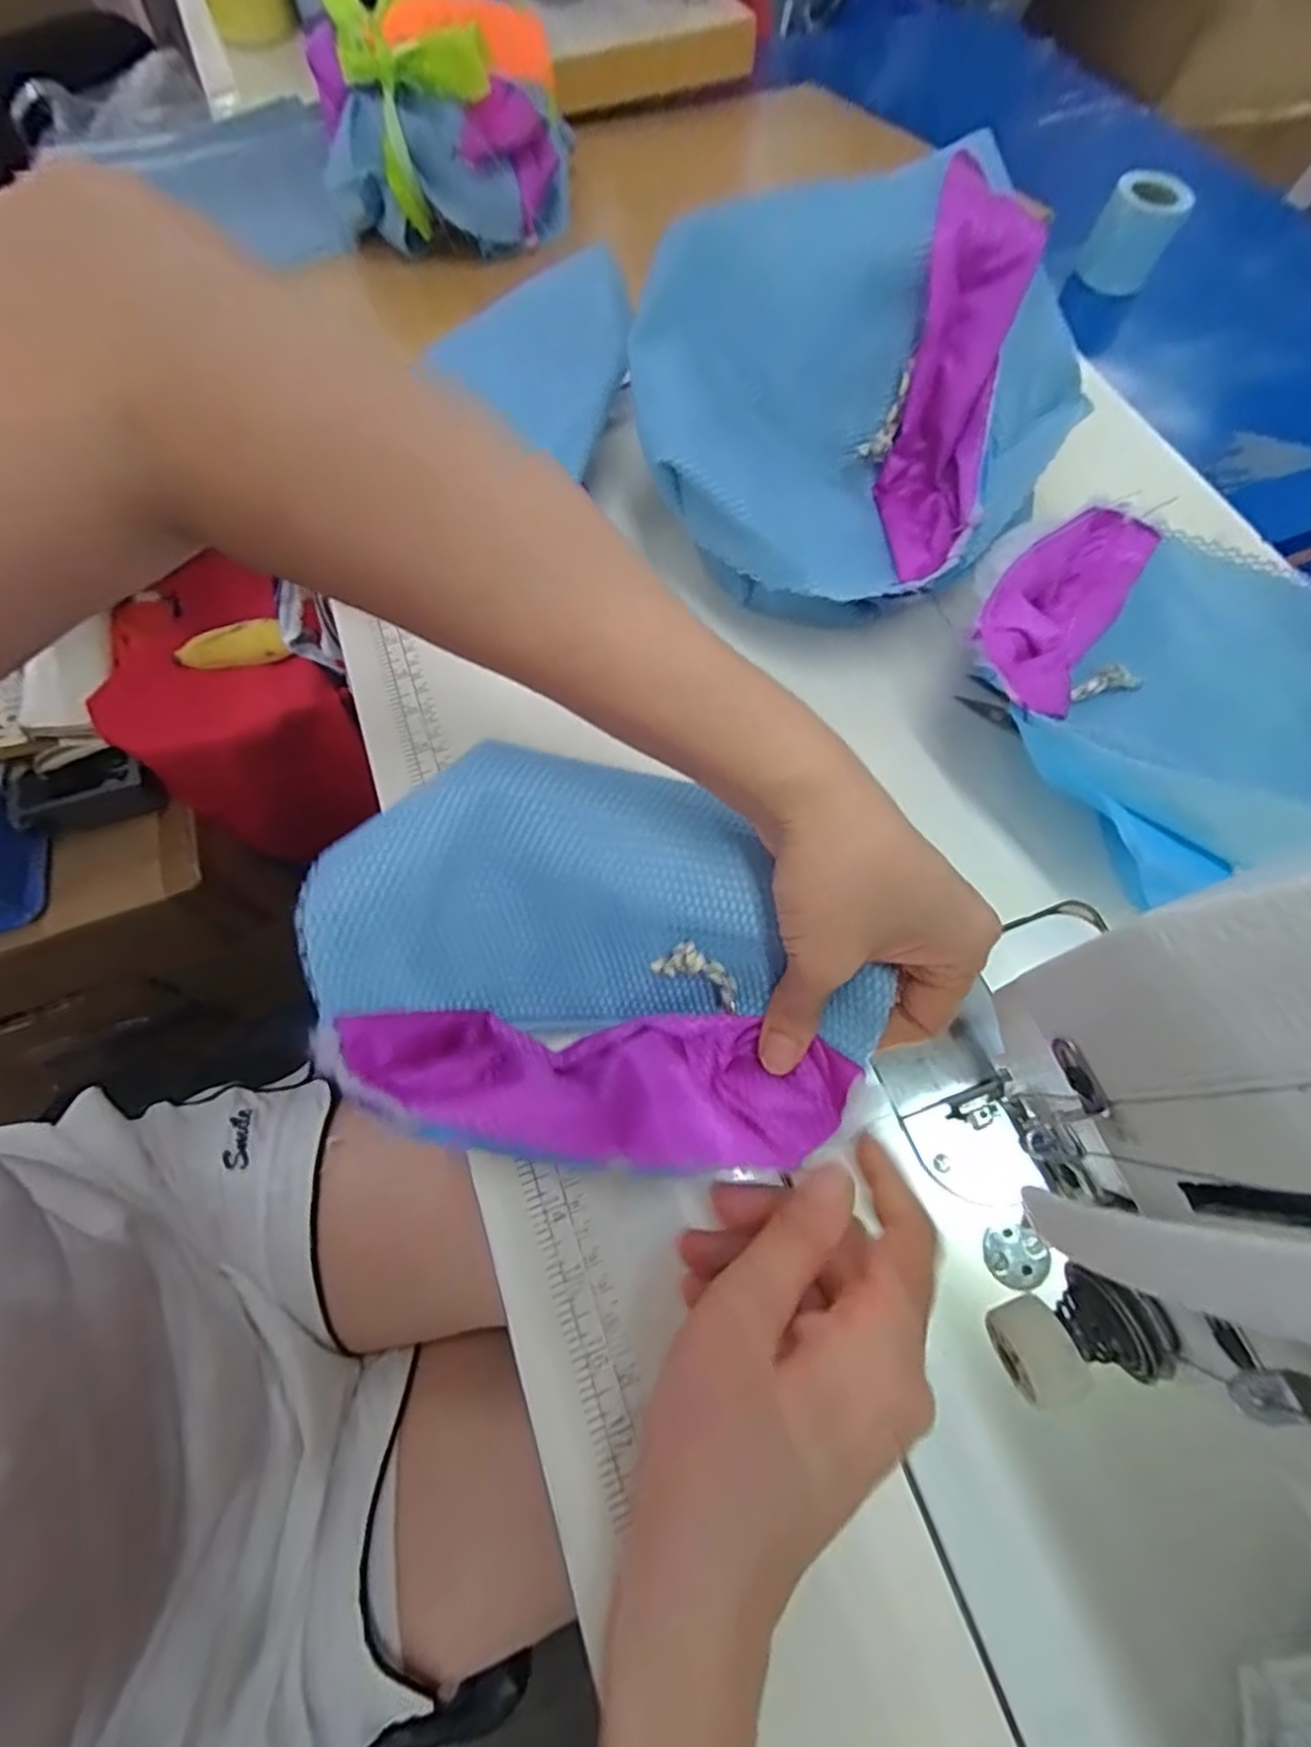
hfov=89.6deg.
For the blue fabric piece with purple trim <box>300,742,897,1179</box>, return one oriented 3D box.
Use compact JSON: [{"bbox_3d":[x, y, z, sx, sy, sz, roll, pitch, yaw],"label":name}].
[{"bbox_3d":[-0.019,0.031,0.256,0.203,0.068,0.149,8,68,5],"label":"blue fabric piece with purple trim"}]

